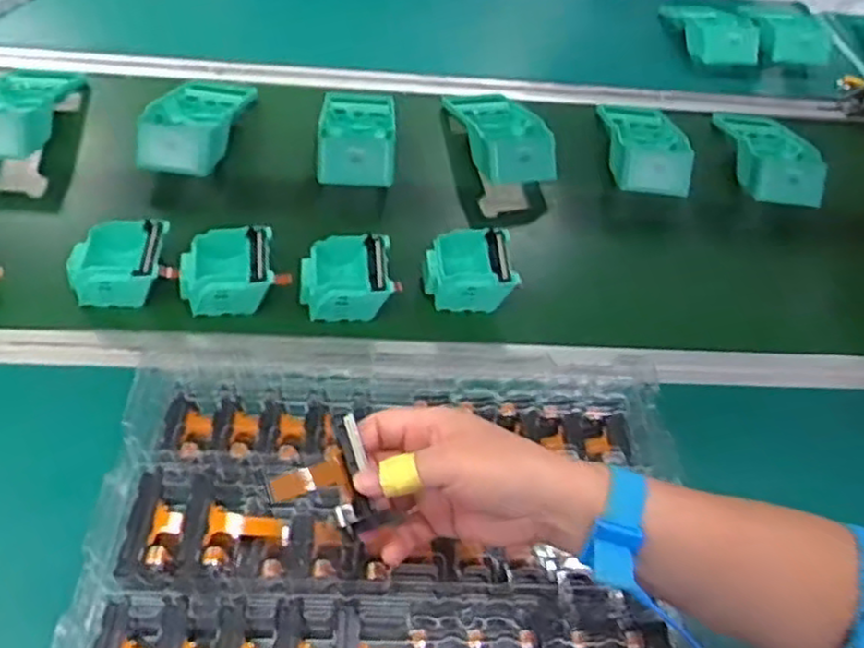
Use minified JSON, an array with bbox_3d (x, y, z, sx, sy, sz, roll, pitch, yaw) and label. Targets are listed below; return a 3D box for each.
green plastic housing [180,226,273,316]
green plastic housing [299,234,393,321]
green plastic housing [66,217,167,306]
[{"bbox_3d":[-0.186,-0.046,0.664,0.084,0.041,0.078,-4,50,-8],"label":"green plastic housing"},{"bbox_3d":[-0.079,-0.039,0.673,0.082,0.047,0.077,-1,49,-5],"label":"green plastic housing"},{"bbox_3d":[-0.281,-0.055,0.656,0.077,0.039,0.078,1,49,-4],"label":"green plastic housing"}]

